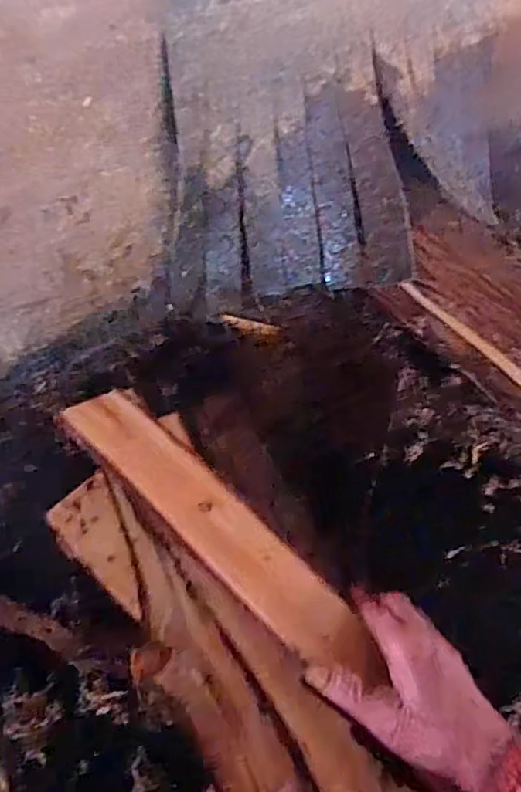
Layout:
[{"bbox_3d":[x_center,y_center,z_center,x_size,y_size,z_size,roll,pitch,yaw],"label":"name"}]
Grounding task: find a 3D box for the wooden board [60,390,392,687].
[{"bbox_3d":[-0.035,0.101,0.453,0.310,0.014,0.079,42,41,20],"label":"wooden board"}]

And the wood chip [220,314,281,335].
[{"bbox_3d":[-0.012,-0.081,0.659,0.069,0.007,0.016,15,63,-1],"label":"wood chip"}]

